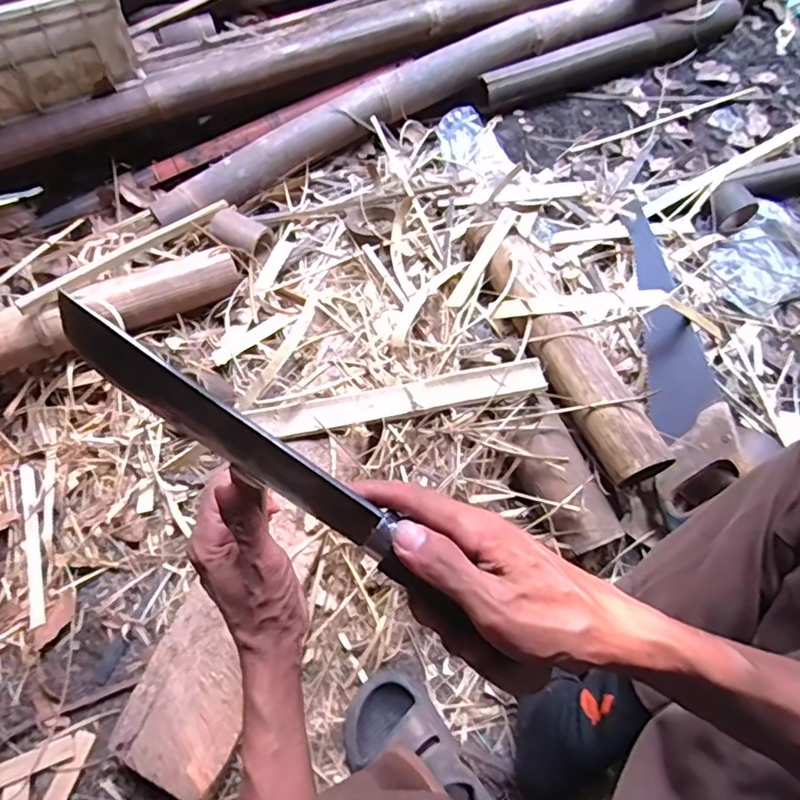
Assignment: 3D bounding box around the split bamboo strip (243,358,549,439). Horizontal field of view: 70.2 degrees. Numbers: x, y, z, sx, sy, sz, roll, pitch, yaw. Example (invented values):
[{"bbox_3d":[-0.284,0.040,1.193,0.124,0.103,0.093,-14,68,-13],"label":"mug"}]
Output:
[{"bbox_3d":[-0.003,0.001,0.725,0.368,0.012,0.039,-10,75,2],"label":"split bamboo strip"}]

